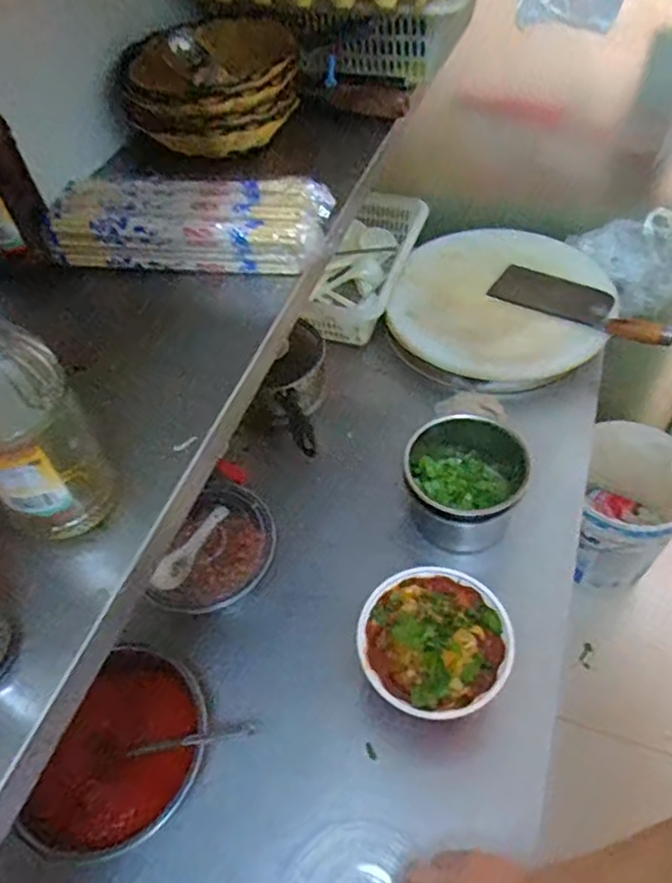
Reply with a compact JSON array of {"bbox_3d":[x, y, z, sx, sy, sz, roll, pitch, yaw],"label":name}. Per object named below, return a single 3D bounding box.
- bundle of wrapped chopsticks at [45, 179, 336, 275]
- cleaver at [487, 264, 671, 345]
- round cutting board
[{"bbox_3d":[-0.128,-0.199,0.571,0.252,0.052,0.082,3,52,8],"label":"bundle of wrapped chopsticks"},{"bbox_3d":[0.395,-0.228,1.010,0.104,0.034,0.297,-39,58,-23],"label":"cleaver"},{"bbox_3d":[0.274,-0.229,1.057,0.340,0.053,0.339,-3,51,4],"label":"round cutting board"}]

